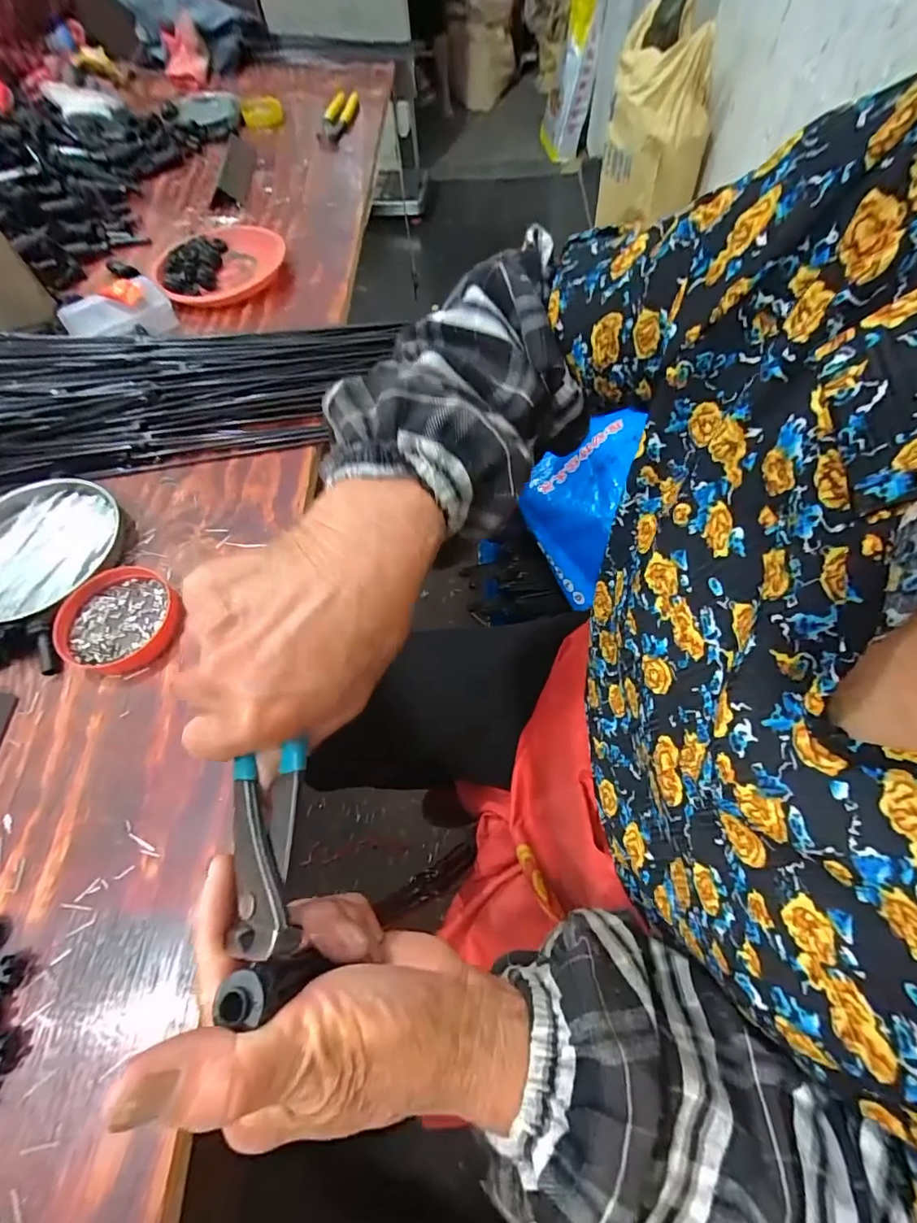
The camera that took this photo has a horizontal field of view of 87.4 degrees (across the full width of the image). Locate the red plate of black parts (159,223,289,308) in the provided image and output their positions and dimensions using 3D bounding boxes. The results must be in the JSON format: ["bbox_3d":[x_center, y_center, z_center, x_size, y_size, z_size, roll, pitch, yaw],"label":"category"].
[{"bbox_3d":[-0.273,-0.408,0.564,0.132,0.025,0.149,-4,62,1],"label":"red plate of black parts"}]

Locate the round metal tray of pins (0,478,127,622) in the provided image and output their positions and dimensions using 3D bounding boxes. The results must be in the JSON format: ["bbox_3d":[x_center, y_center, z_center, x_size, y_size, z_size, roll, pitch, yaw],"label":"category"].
[{"bbox_3d":[-0.336,-0.050,0.382,0.119,0.020,0.130,-2,62,3],"label":"round metal tray of pins"}]

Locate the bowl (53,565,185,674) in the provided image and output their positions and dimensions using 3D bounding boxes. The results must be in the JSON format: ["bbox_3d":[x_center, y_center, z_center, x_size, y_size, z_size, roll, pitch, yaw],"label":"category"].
[{"bbox_3d":[-0.242,0.006,0.347,0.076,0.020,0.077,-2,62,3],"label":"bowl"}]

